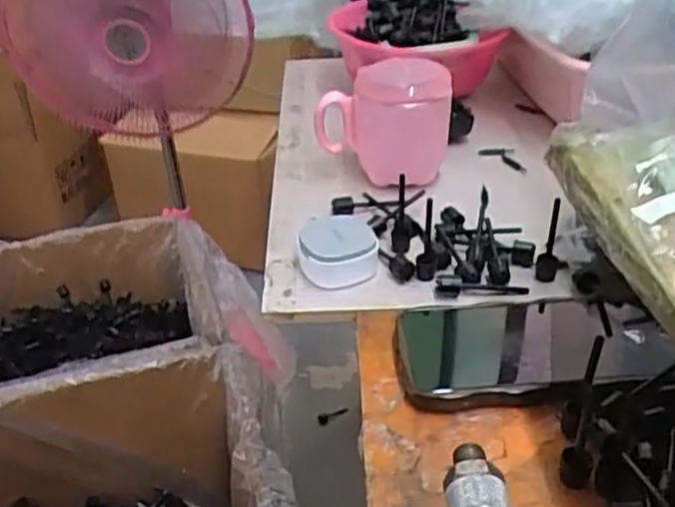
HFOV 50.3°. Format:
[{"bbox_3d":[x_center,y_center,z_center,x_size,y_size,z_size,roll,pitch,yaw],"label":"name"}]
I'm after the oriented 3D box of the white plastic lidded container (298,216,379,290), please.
[{"bbox_3d":[0.000,-0.005,0.521,0.054,0.024,0.068,-4,35,-2],"label":"white plastic lidded container"}]

